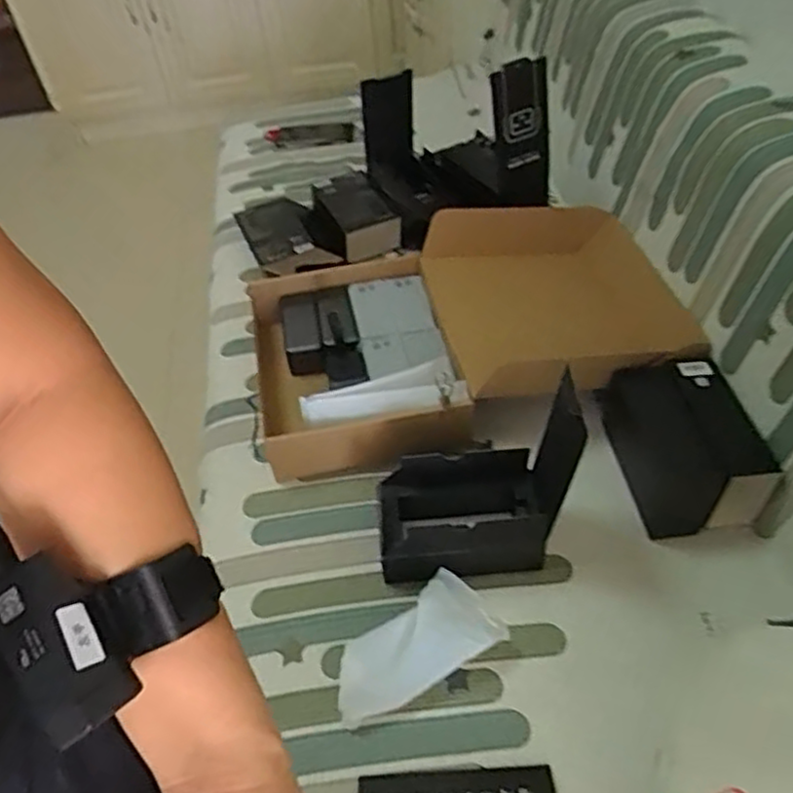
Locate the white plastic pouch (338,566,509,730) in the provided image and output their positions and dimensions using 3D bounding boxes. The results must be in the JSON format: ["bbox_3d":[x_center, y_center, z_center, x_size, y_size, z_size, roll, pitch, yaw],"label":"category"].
[{"bbox_3d":[0.016,0.260,0.731,0.177,0.048,0.092,-29,51,-20],"label":"white plastic pouch"}]

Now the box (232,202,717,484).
[{"bbox_3d":[0.083,-0.112,1.030,0.577,0.112,0.382,-11,47,-4],"label":"box"}]

